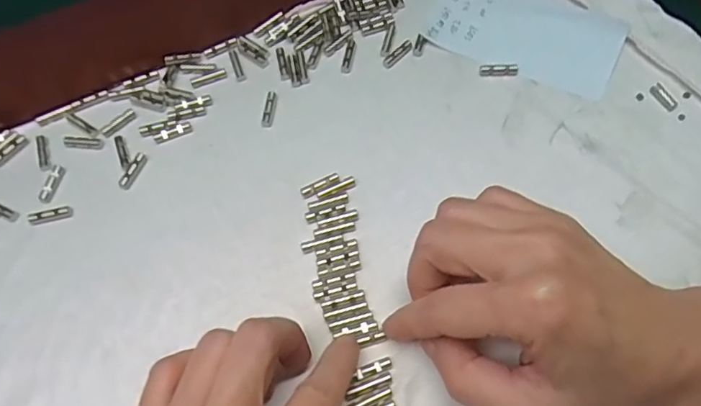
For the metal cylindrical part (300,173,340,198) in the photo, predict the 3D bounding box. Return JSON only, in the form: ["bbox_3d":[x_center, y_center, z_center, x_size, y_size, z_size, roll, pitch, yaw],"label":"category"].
[{"bbox_3d":[-0.015,-0.009,0.275,0.021,0.004,0.005,-26,67,-9],"label":"metal cylindrical part"}]

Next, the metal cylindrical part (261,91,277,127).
[{"bbox_3d":[-0.044,-0.051,0.297,0.006,0.004,0.022,6,66,5],"label":"metal cylindrical part"}]

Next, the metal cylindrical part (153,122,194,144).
[{"bbox_3d":[-0.094,-0.038,0.292,0.020,0.004,0.006,-23,67,-10],"label":"metal cylindrical part"}]

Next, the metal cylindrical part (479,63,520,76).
[{"bbox_3d":[0.081,-0.072,0.300,0.021,0.005,0.006,1,66,2],"label":"metal cylindrical part"}]

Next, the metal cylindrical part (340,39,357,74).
[{"bbox_3d":[-0.001,-0.083,0.309,0.006,0.004,0.021,10,66,6],"label":"metal cylindrical part"}]

